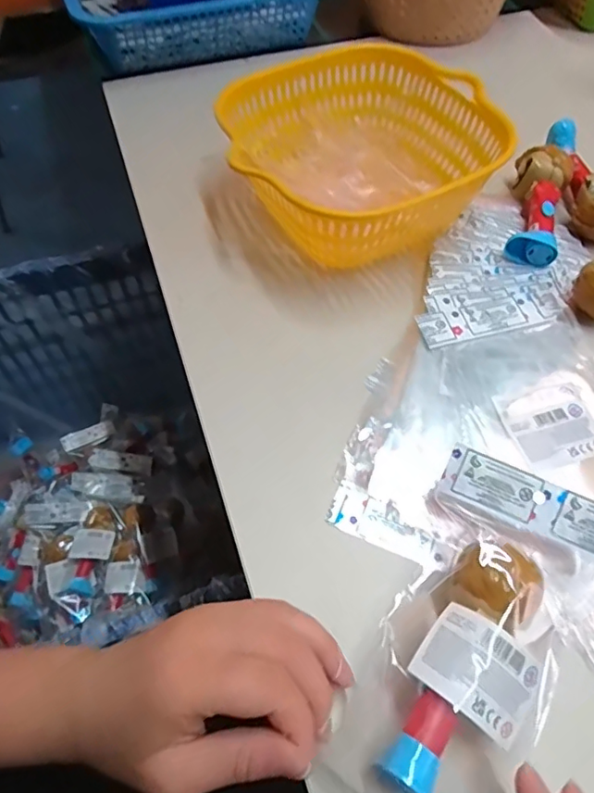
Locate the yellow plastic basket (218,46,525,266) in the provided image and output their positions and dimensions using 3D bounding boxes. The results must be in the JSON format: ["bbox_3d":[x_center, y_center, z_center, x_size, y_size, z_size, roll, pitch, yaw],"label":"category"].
[{"bbox_3d":[0.050,-0.195,0.442,0.212,0.081,0.212,0,57,0],"label":"yellow plastic basket"}]

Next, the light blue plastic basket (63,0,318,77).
[{"bbox_3d":[-0.113,-0.468,0.630,0.297,0.069,0.207,-15,58,-9],"label":"light blue plastic basket"}]

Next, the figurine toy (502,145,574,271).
[{"bbox_3d":[0.197,-0.158,0.439,0.041,0.034,0.112,15,58,9],"label":"figurine toy"}]

